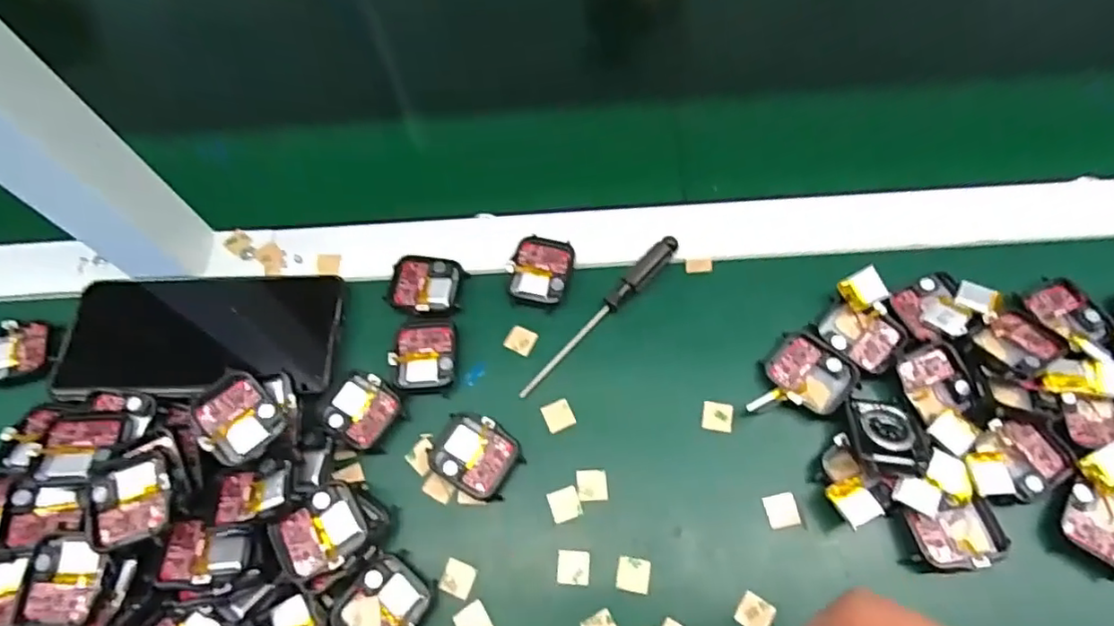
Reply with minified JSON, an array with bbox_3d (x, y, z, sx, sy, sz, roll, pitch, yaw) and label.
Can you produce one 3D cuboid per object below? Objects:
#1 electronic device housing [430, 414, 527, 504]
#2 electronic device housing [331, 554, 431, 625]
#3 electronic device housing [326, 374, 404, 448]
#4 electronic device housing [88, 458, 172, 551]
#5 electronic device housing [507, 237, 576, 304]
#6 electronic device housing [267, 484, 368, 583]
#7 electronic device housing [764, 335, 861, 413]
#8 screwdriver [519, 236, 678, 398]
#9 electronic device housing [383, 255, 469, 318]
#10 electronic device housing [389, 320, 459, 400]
[{"bbox_3d":[-0.044,0.077,0.327,0.045,0.010,0.038,29,70,15],"label":"electronic device housing"},{"bbox_3d":[-0.086,0.145,0.296,0.040,0.012,0.042,35,72,17],"label":"electronic device housing"},{"bbox_3d":[-0.109,0.054,0.339,0.038,0.007,0.036,35,72,17],"label":"electronic device housing"},{"bbox_3d":[-0.204,0.091,0.292,0.037,0.012,0.039,-15,63,-4],"label":"electronic device housing"},{"bbox_3d":[-0.010,-0.027,0.372,0.036,0.007,0.042,14,67,9],"label":"electronic device housing"},{"bbox_3d":[-0.116,0.107,0.294,0.040,0.008,0.037,-36,69,-16],"label":"electronic device housing"},{"bbox_3d":[0.139,0.035,0.334,0.044,0.010,0.038,36,72,17],"label":"electronic device housing"},{"bbox_3d":[0.026,0.001,0.356,0.011,0.011,0.130,40,73,18],"label":"screwdriver"},{"bbox_3d":[-0.081,-0.017,0.370,0.044,0.007,0.039,7,66,6],"label":"electronic device housing"},{"bbox_3d":[-0.077,0.025,0.351,0.037,0.005,0.046,-3,65,2],"label":"electronic device housing"}]

